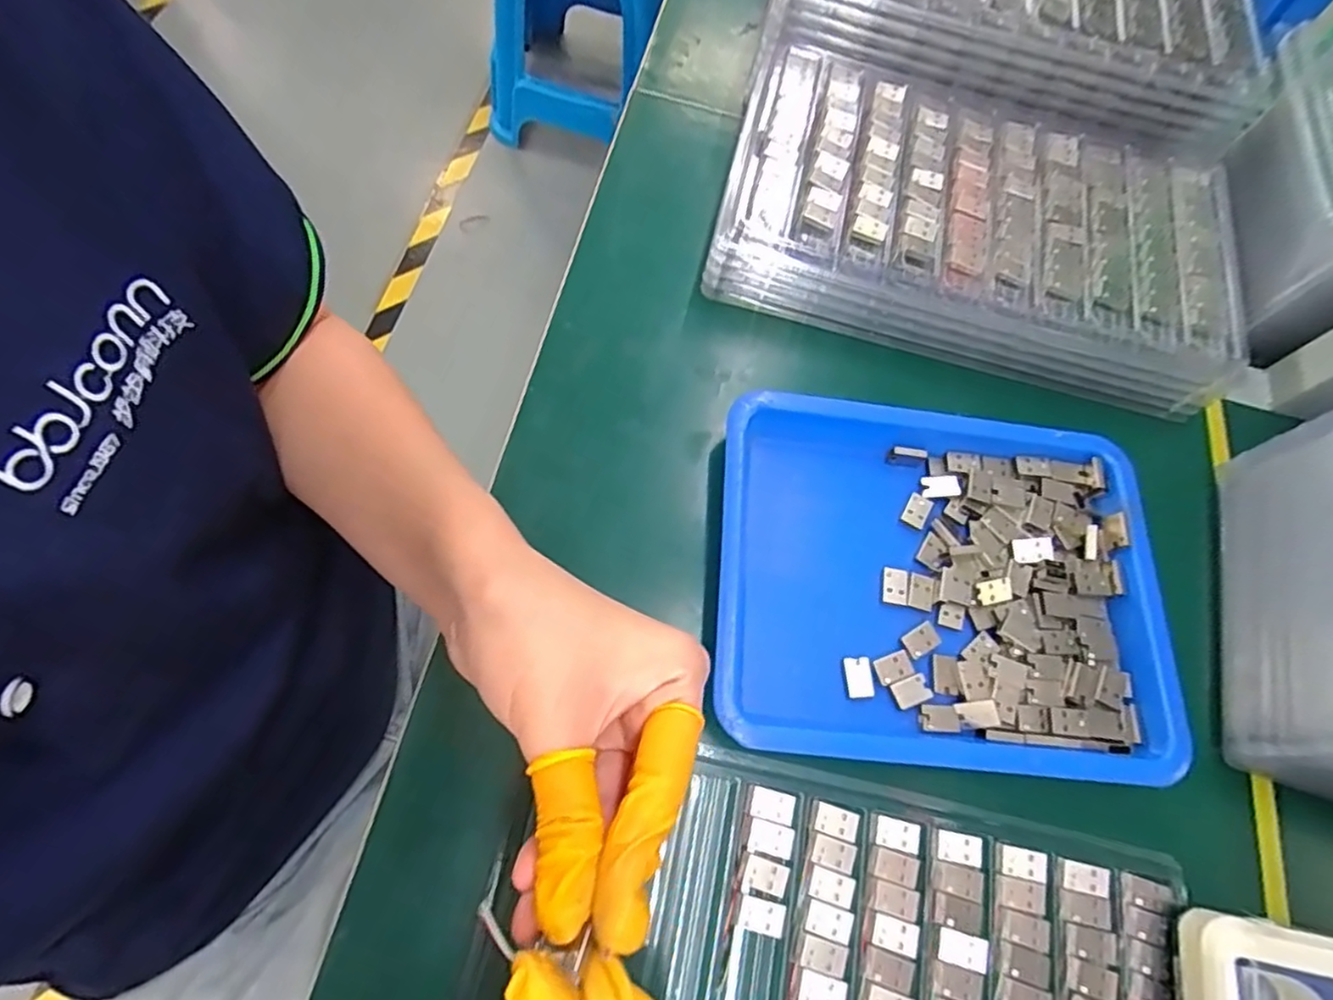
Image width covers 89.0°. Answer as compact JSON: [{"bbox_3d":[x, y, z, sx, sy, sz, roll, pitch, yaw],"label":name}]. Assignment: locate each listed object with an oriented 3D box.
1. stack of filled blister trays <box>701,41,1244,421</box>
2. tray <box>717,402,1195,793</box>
[{"bbox_3d":[0.183,-0.166,0.401,0.293,0.042,0.168,16,67,0],"label":"stack of filled blister trays"},{"bbox_3d":[0.134,0.037,0.326,0.216,0.024,0.168,7,67,-4],"label":"tray"}]

